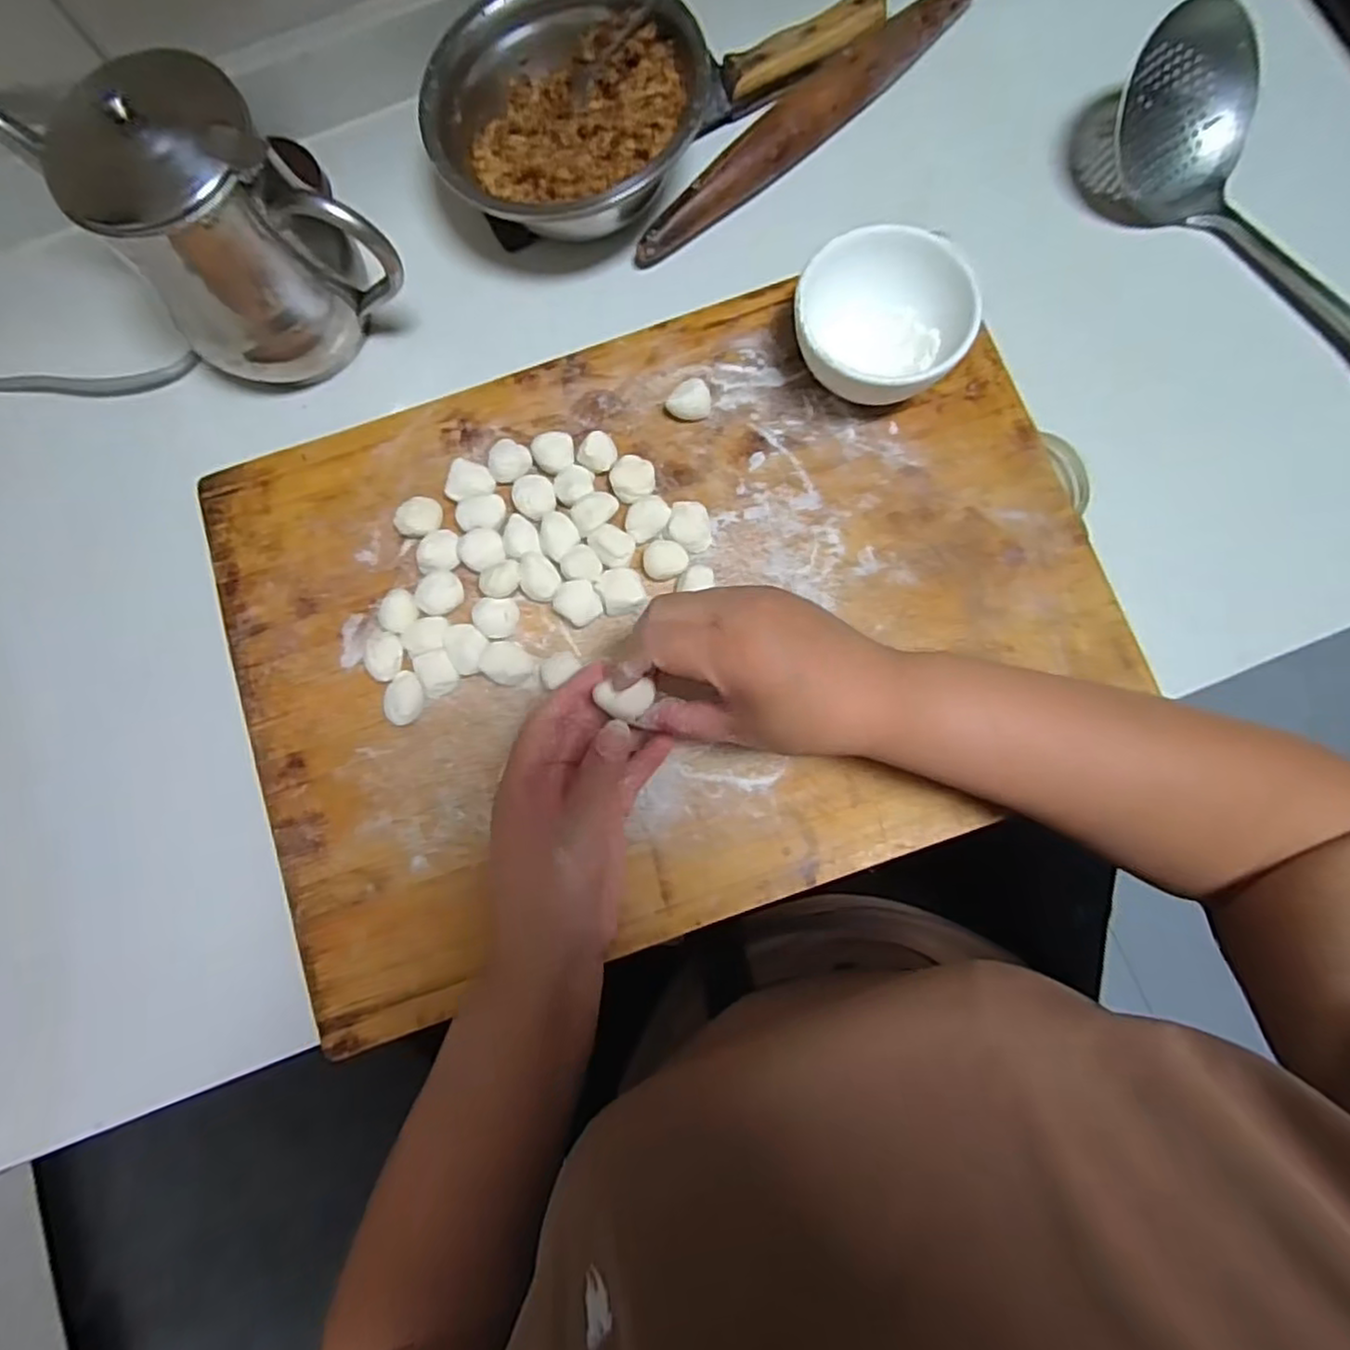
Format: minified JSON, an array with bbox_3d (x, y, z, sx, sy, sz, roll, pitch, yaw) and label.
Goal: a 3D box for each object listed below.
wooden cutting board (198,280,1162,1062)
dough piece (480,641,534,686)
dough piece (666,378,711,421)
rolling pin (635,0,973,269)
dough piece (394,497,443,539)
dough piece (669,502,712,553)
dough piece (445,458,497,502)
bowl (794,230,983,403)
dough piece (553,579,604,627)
[{"bbox_3d":[-0.010,-0.040,0.403,0.492,0.036,0.351,-20,80,2],"label":"wooden cutting board"},{"bbox_3d":[-0.097,-0.007,0.396,0.027,0.012,0.024,41,84,8],"label":"dough piece"},{"bbox_3d":[0.008,-0.164,0.416,0.026,0.021,0.018,-10,80,1],"label":"dough piece"},{"bbox_3d":[0.092,-0.374,0.454,0.297,0.028,0.033,-42,81,-5],"label":"rolling pin"},{"bbox_3d":[-0.152,-0.093,0.411,0.024,0.017,0.024,0,80,2],"label":"dough piece"},{"bbox_3d":[0.009,-0.086,0.401,0.023,0.015,0.026,-6,80,1],"label":"dough piece"},{"bbox_3d":[-0.122,-0.115,0.414,0.027,0.015,0.025,0,80,2],"label":"dough piece"},{"bbox_3d":[0.116,-0.199,0.390,0.092,0.053,0.100,0,80,2],"label":"bowl"},{"bbox_3d":[-0.054,-0.041,0.393,0.026,0.014,0.024,0,80,2],"label":"dough piece"}]

